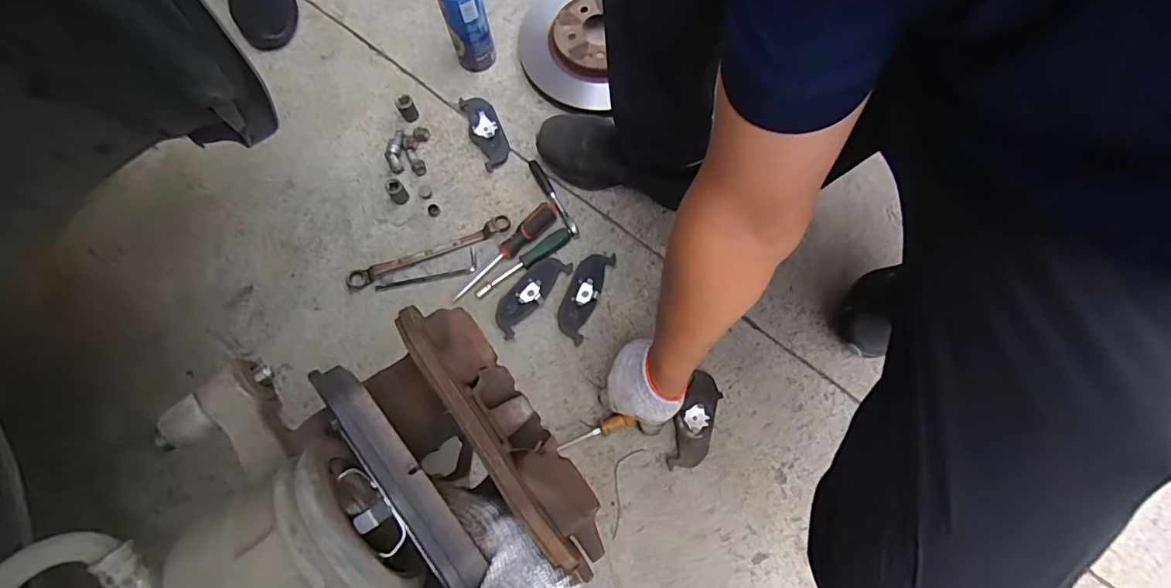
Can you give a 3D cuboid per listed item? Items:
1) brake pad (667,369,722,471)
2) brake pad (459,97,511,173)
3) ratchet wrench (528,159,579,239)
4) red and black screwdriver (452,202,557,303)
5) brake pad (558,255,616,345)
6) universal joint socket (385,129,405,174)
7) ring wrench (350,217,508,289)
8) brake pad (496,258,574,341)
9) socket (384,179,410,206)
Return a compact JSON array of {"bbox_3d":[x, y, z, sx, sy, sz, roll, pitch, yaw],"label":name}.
[{"bbox_3d":[0.150,0.173,0.692,0.049,0.017,0.129,17,74,7],"label":"brake pad"},{"bbox_3d":[-0.161,-0.267,0.821,0.051,0.029,0.134,-22,73,-4],"label":"brake pad"},{"bbox_3d":[-0.050,-0.149,0.788,0.017,0.019,0.146,-28,74,-6],"label":"ratchet wrench"},{"bbox_3d":[-0.121,-0.064,0.758,0.196,0.024,0.031,-42,76,-10],"label":"red and black screwdriver"},{"bbox_3d":[-0.003,-0.001,0.742,0.047,0.026,0.135,22,75,9],"label":"brake pad"},{"bbox_3d":[-0.305,-0.229,0.813,0.026,0.020,0.065,1,73,3],"label":"universal joint socket"},{"bbox_3d":[-0.237,-0.063,0.768,0.256,0.018,0.028,-21,73,-4],"label":"ring wrench"},{"bbox_3d":[-0.083,-0.002,0.745,0.049,0.014,0.136,39,78,13],"label":"brake pad"},{"bbox_3d":[-0.292,-0.159,0.786,0.027,0.040,0.024,-42,76,-10],"label":"socket"}]

